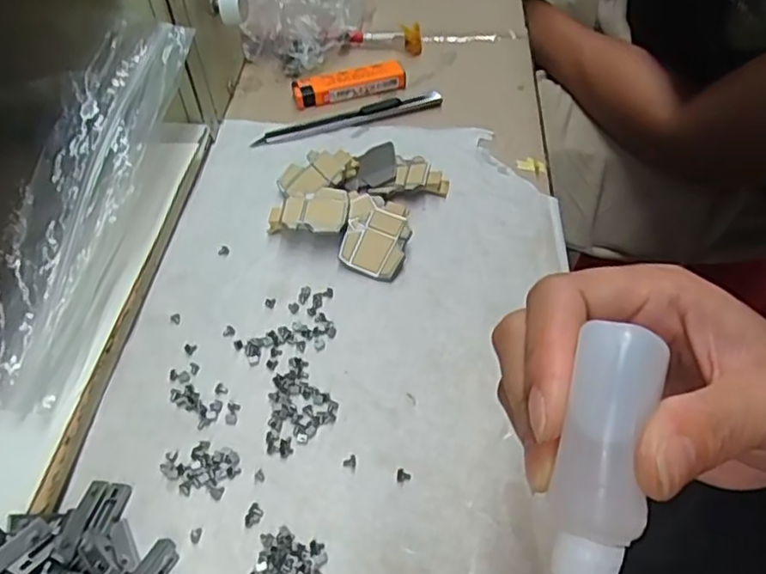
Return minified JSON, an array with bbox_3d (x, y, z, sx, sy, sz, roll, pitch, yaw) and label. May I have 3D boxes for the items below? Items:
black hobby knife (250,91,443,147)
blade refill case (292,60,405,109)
[{"bbox_3d":[-0.023,-0.113,0.443,0.128,0.014,0.011,-11,49,-6],"label":"black hobby knife"},{"bbox_3d":[-0.025,-0.145,0.465,0.079,0.016,0.019,-13,50,-8],"label":"blade refill case"}]

